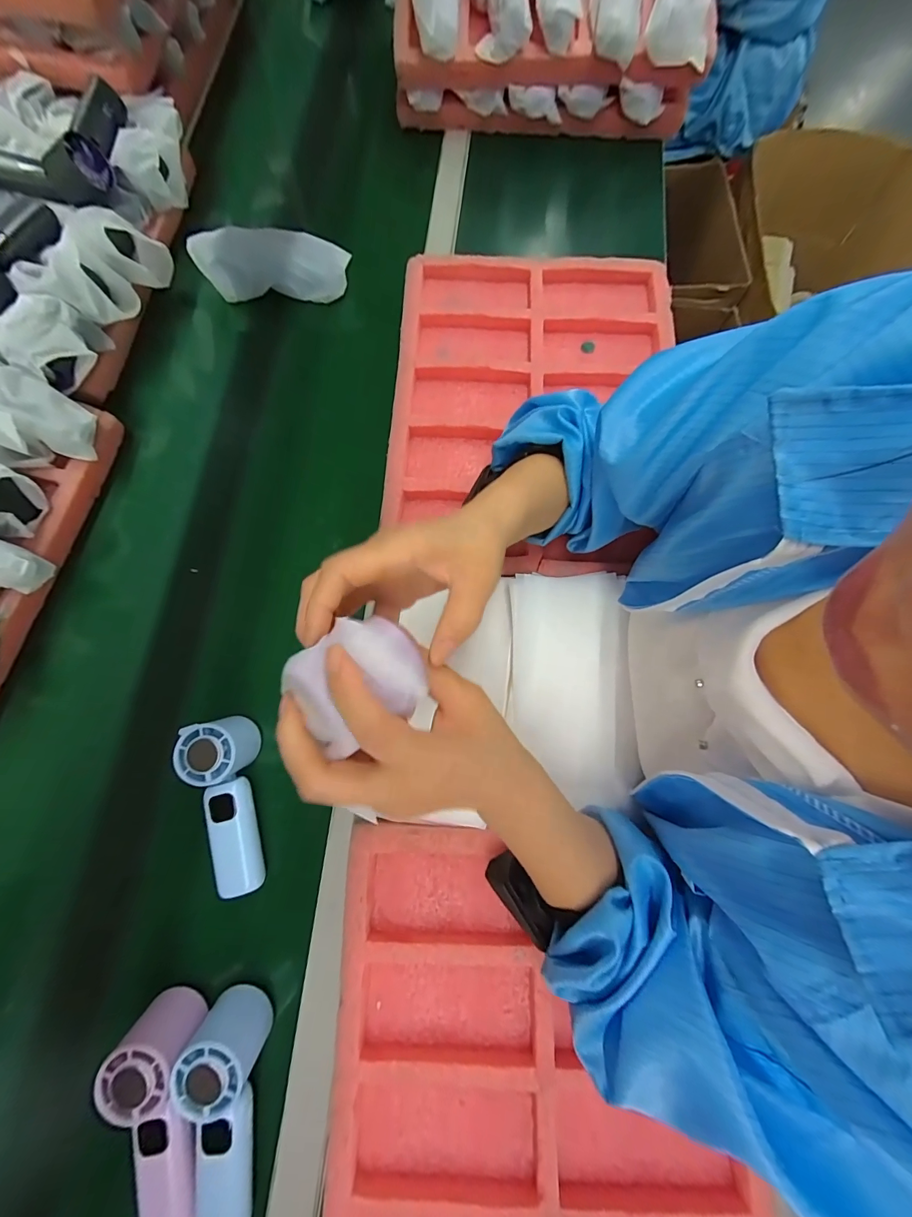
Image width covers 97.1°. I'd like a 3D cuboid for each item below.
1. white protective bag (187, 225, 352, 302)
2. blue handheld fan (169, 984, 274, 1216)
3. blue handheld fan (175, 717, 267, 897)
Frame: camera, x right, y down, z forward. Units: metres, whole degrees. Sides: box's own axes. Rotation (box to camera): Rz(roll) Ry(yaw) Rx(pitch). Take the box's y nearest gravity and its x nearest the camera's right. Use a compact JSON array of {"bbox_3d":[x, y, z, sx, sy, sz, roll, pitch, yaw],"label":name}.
[{"bbox_3d":[-0.237,-0.451,0.530,0.196,0.053,0.059,1,76,1],"label":"white protective bag"},{"bbox_3d":[-0.186,0.402,0.313,0.048,0.053,0.152,-1,76,0],"label":"blue handheld fan"},{"bbox_3d":[-0.215,0.182,0.373,0.047,0.054,0.151,-11,76,-2],"label":"blue handheld fan"}]

